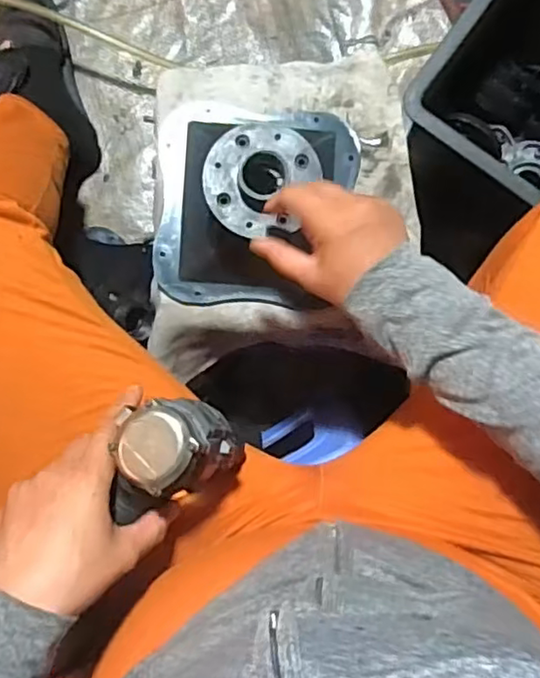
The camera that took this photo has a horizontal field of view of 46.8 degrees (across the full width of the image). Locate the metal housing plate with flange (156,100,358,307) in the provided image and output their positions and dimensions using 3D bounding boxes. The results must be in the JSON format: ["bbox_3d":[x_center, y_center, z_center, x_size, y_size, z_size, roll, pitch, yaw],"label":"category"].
[{"bbox_3d":[-0.010,-0.123,0.543,0.177,0.081,0.181,4,90,-1],"label":"metal housing plate with flange"}]

